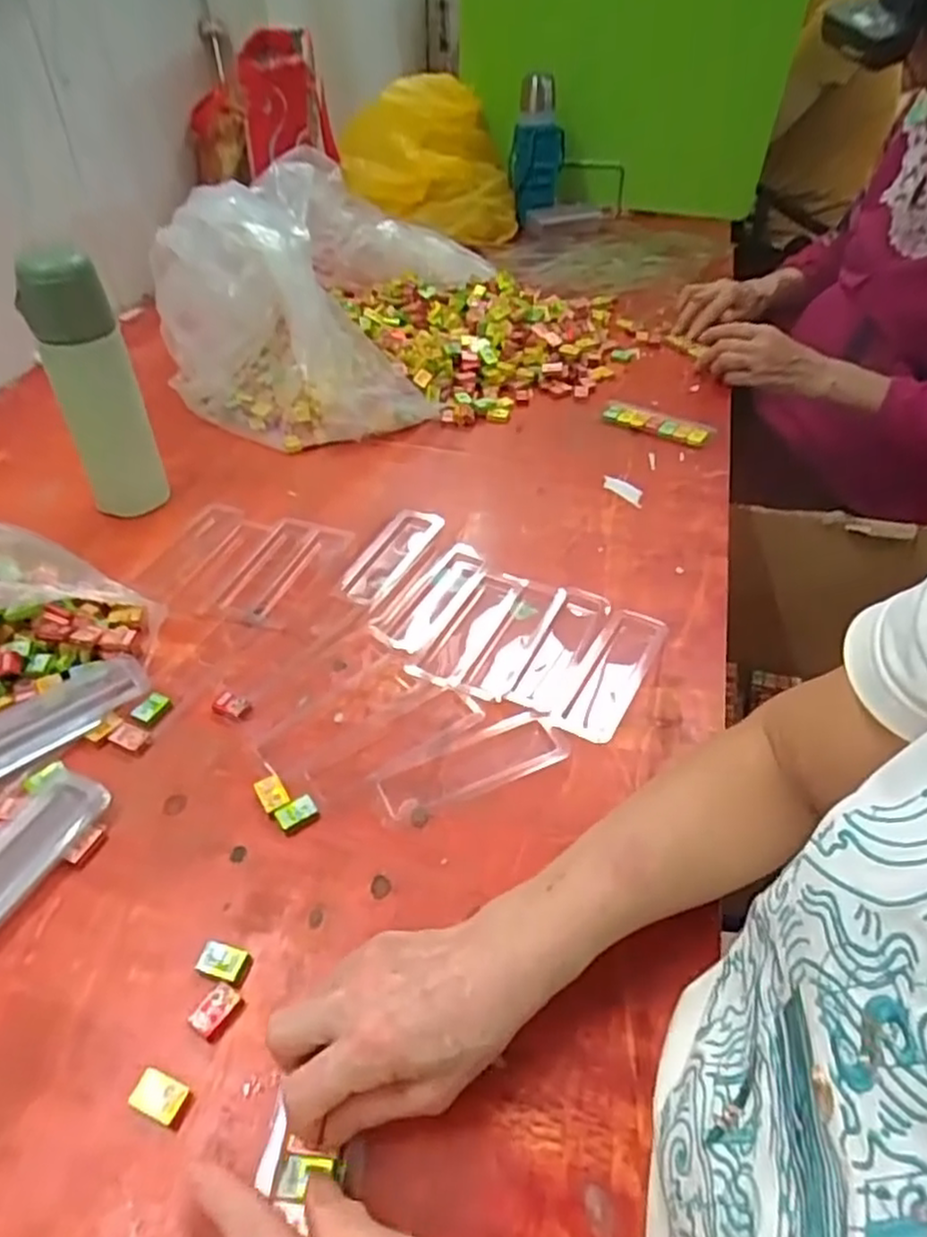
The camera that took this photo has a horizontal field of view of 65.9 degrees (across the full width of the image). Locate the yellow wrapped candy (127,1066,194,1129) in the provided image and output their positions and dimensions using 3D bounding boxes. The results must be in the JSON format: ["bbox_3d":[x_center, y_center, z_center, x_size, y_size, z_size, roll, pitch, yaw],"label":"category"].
[{"bbox_3d":[-0.149,0.236,0.352,0.025,0.012,0.017,16,46,15],"label":"yellow wrapped candy"}]

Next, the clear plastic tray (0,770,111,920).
[{"bbox_3d":[-0.285,0.156,0.438,0.052,0.017,0.139,18,47,17],"label":"clear plastic tray"}]

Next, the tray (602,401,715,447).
[{"bbox_3d":[0.222,-0.223,0.822,0.123,0.012,0.037,22,48,21],"label":"tray"}]

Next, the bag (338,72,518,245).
[{"bbox_3d":[-0.059,-0.797,1.232,0.287,0.193,0.241,0,44,-1],"label":"bag"}]

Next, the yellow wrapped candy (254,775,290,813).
[{"bbox_3d":[-0.128,0.116,0.477,0.017,0.004,0.025,-22,49,-21],"label":"yellow wrapped candy"}]

